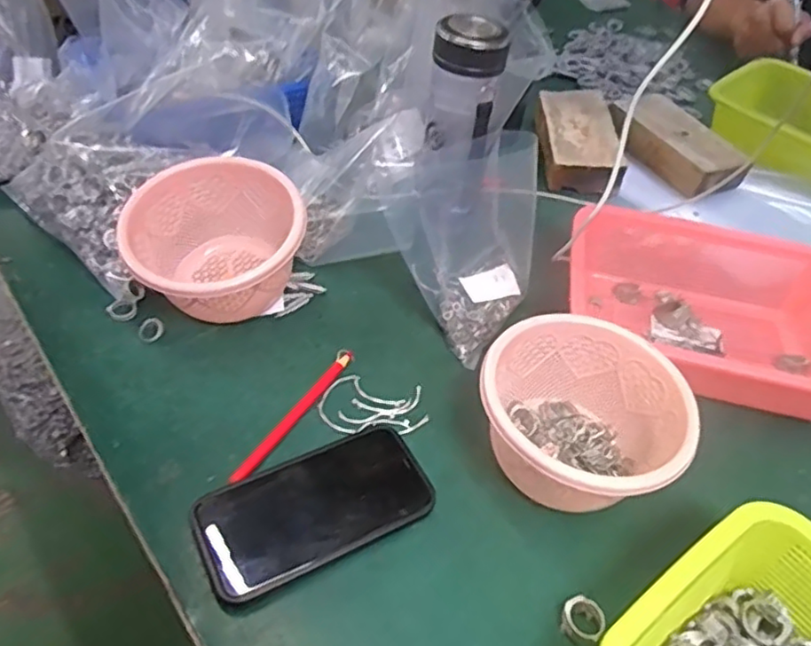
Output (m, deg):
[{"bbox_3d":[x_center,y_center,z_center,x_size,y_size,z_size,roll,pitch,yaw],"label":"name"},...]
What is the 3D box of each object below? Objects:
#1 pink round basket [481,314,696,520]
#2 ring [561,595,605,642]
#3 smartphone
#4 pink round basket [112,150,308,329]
[{"bbox_3d":[0.130,0.072,0.478,0.143,0.086,0.130,3,47,-3],"label":"pink round basket"},{"bbox_3d":[0.115,0.195,0.411,0.024,0.016,0.027,-34,58,-32],"label":"ring"},{"bbox_3d":[-0.063,0.129,0.443,0.158,0.010,0.083,-20,50,-23],"label":"smartphone"},{"bbox_3d":[-0.164,-0.062,0.555,0.146,0.101,0.149,-1,47,-8],"label":"pink round basket"}]

